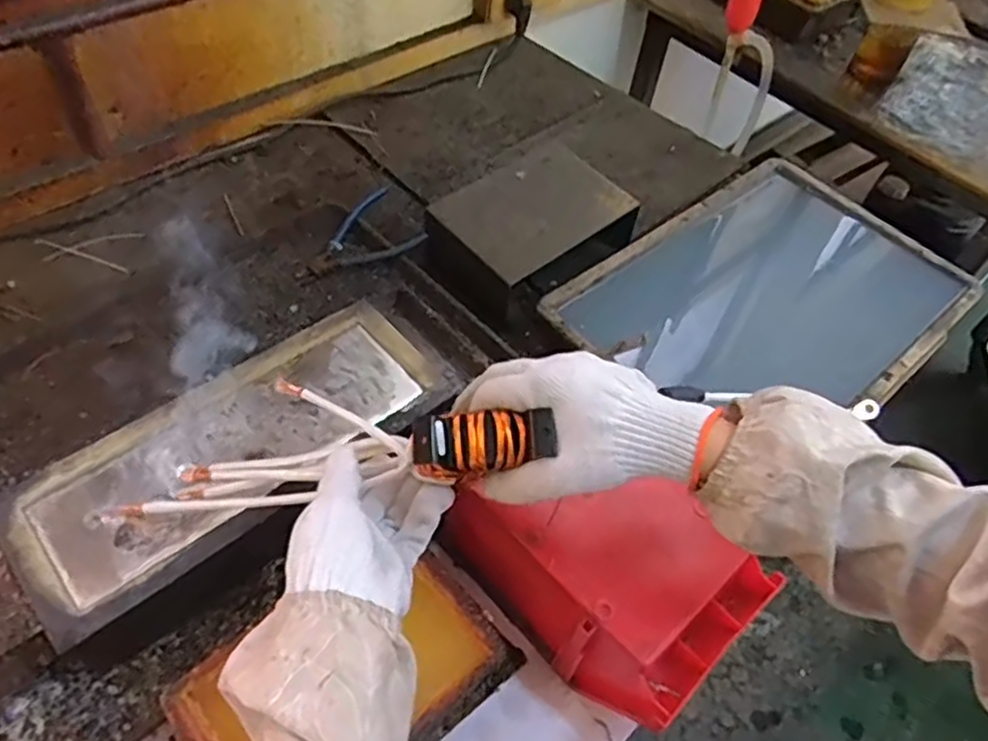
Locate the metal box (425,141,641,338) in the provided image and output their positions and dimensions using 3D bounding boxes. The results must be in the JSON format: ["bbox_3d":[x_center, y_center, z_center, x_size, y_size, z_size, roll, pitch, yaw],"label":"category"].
[{"bbox_3d":[0.040,-0.161,0.819,0.219,0.079,0.146,-32,62,-26],"label":"metal box"}]

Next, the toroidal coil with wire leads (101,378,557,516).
[{"bbox_3d":[-0.113,0.050,0.484,0.324,0.047,0.095,-11,47,26],"label":"toroidal coil with wire leads"}]

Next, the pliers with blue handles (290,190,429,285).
[{"bbox_3d":[-0.162,-0.144,0.805,0.147,0.013,0.084,-35,76,-16],"label":"pliers with blue handles"}]

